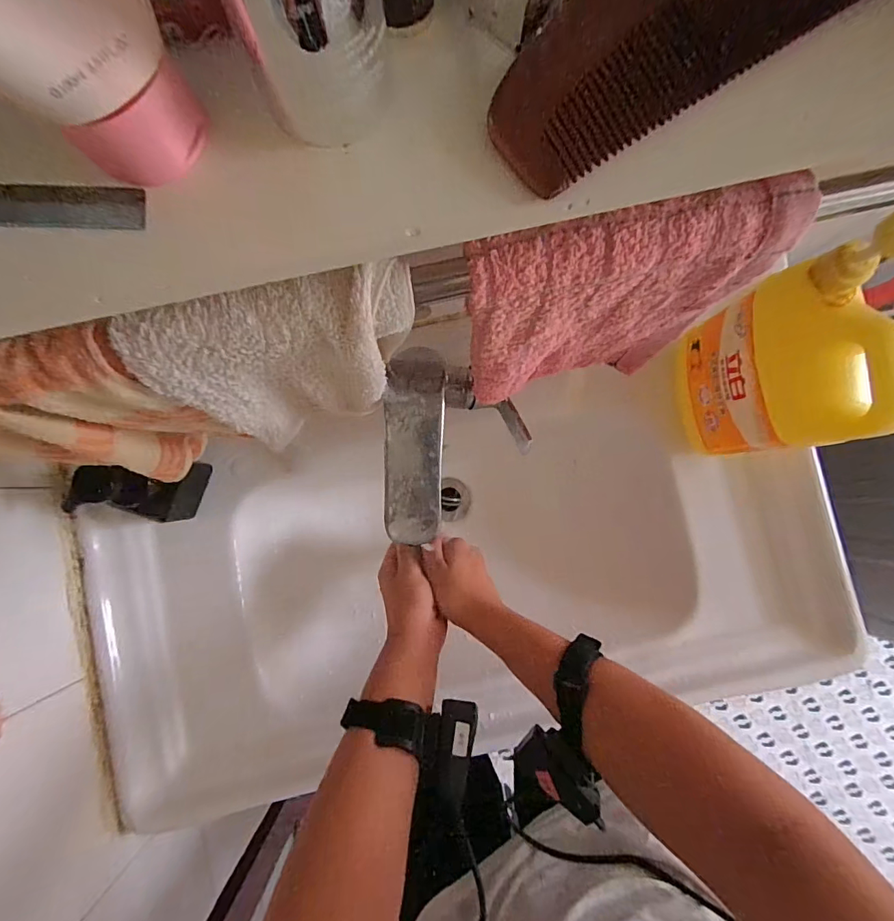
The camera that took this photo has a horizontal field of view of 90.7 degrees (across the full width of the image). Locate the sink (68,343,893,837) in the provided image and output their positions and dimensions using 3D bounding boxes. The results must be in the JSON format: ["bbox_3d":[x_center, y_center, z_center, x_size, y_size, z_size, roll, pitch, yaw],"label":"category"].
[{"bbox_3d":[0.017,0.124,0.560,0.808,0.160,0.387,-11,86,-1],"label":"sink"}]

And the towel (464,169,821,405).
[{"bbox_3d":[0.094,-0.093,0.297,0.167,0.184,0.042,-14,86,-1],"label":"towel"}]

